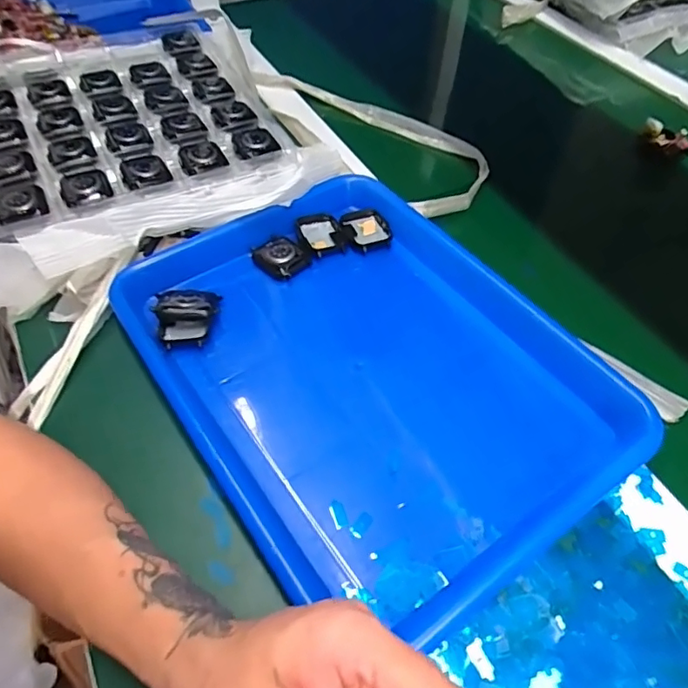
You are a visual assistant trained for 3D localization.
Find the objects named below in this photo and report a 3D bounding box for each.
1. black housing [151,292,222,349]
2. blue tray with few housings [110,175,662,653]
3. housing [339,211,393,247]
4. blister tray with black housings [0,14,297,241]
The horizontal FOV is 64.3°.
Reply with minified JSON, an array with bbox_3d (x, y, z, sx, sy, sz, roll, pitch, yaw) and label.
[{"bbox_3d":[-0.120,-0.019,0.417,0.046,0.021,0.047,-2,53,-2],"label":"black housing"},{"bbox_3d":[0.013,0.013,0.390,0.248,0.041,0.325,-29,58,-21],"label":"blue tray with few housings"},{"bbox_3d":[0.018,-0.102,0.486,0.042,0.009,0.041,-14,54,-11],"label":"housing"},{"bbox_3d":[-0.217,-0.243,0.550,0.289,0.021,0.333,-22,56,-16],"label":"blister tray with black housings"}]

